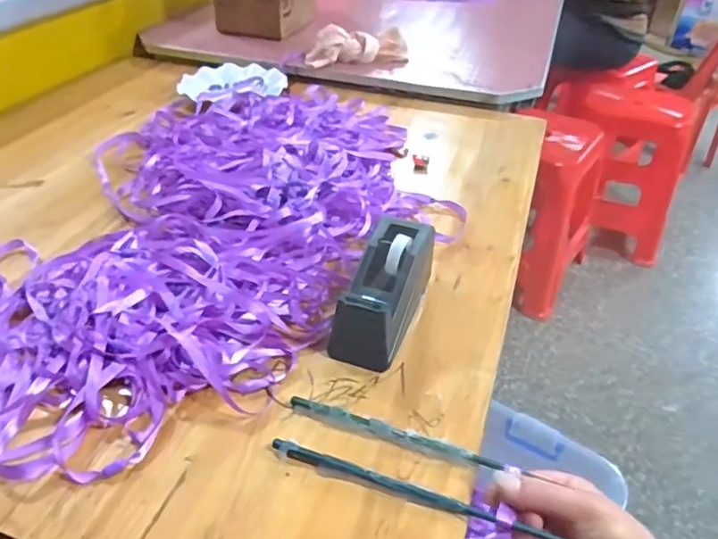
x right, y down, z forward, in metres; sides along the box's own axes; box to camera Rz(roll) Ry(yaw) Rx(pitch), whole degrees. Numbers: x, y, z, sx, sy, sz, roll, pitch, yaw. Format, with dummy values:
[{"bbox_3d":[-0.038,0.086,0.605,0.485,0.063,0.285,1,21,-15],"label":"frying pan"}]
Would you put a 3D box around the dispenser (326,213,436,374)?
[{"bbox_3d":[0.025,0.016,0.529,0.058,0.083,0.161,15,53,18],"label":"dispenser"}]

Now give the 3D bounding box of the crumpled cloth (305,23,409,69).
[{"bbox_3d":[-0.001,-0.426,1.060,0.196,0.057,0.070,-18,43,-23],"label":"crumpled cloth"}]

